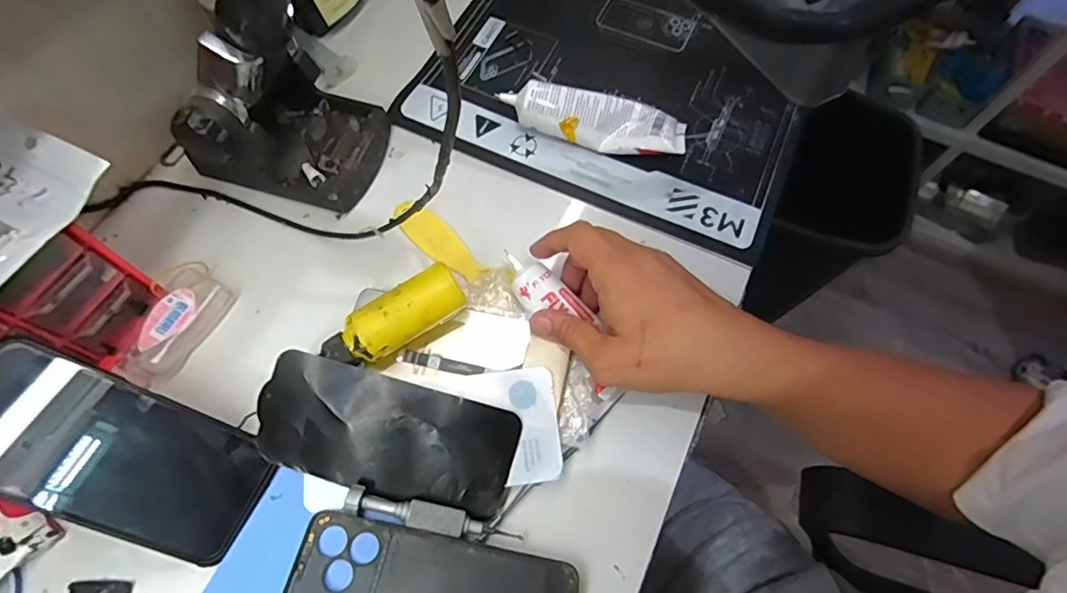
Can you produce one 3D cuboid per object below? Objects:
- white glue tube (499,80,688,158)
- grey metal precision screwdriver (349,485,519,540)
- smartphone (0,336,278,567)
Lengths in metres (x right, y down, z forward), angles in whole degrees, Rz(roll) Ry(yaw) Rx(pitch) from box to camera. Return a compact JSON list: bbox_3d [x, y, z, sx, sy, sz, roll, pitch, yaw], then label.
[{"bbox_3d":[0.050,-0.150,0.458,0.162,0.038,0.043,10,65,2],"label":"white glue tube"},{"bbox_3d":[-0.061,0.136,0.332,0.107,0.013,0.016,12,65,4],"label":"grey metal precision screwdriver"},{"bbox_3d":[-0.244,0.092,0.314,0.163,0.006,0.074,34,65,-18],"label":"smartphone"}]

